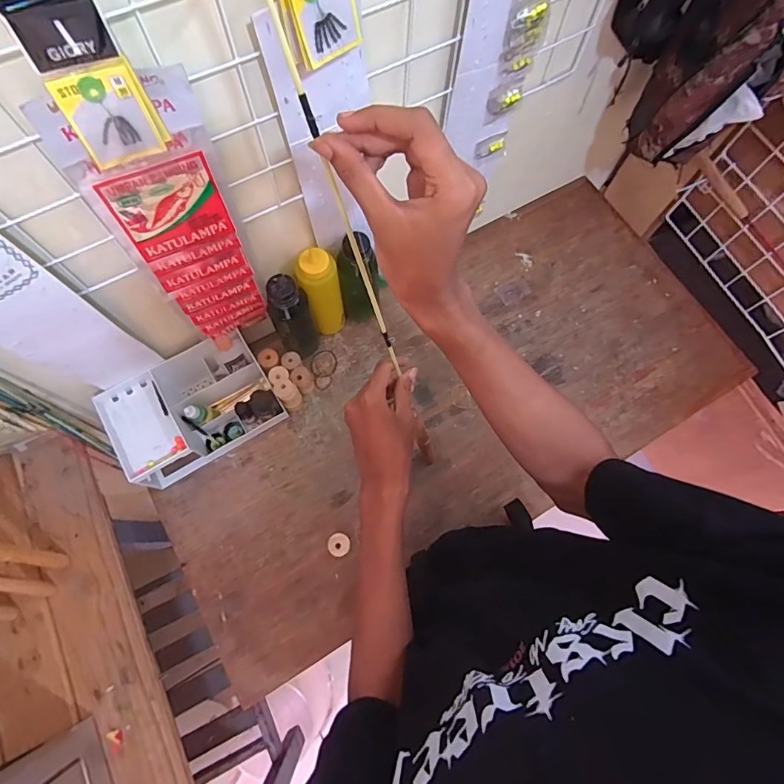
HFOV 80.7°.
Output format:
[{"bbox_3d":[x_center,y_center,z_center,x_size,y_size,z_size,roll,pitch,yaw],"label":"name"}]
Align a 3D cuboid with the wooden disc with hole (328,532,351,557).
[{"bbox_3d":[-0.080,0.232,0.700,0.033,0.022,0.034,0,72,-1],"label":"wooden disc with hole"}]

